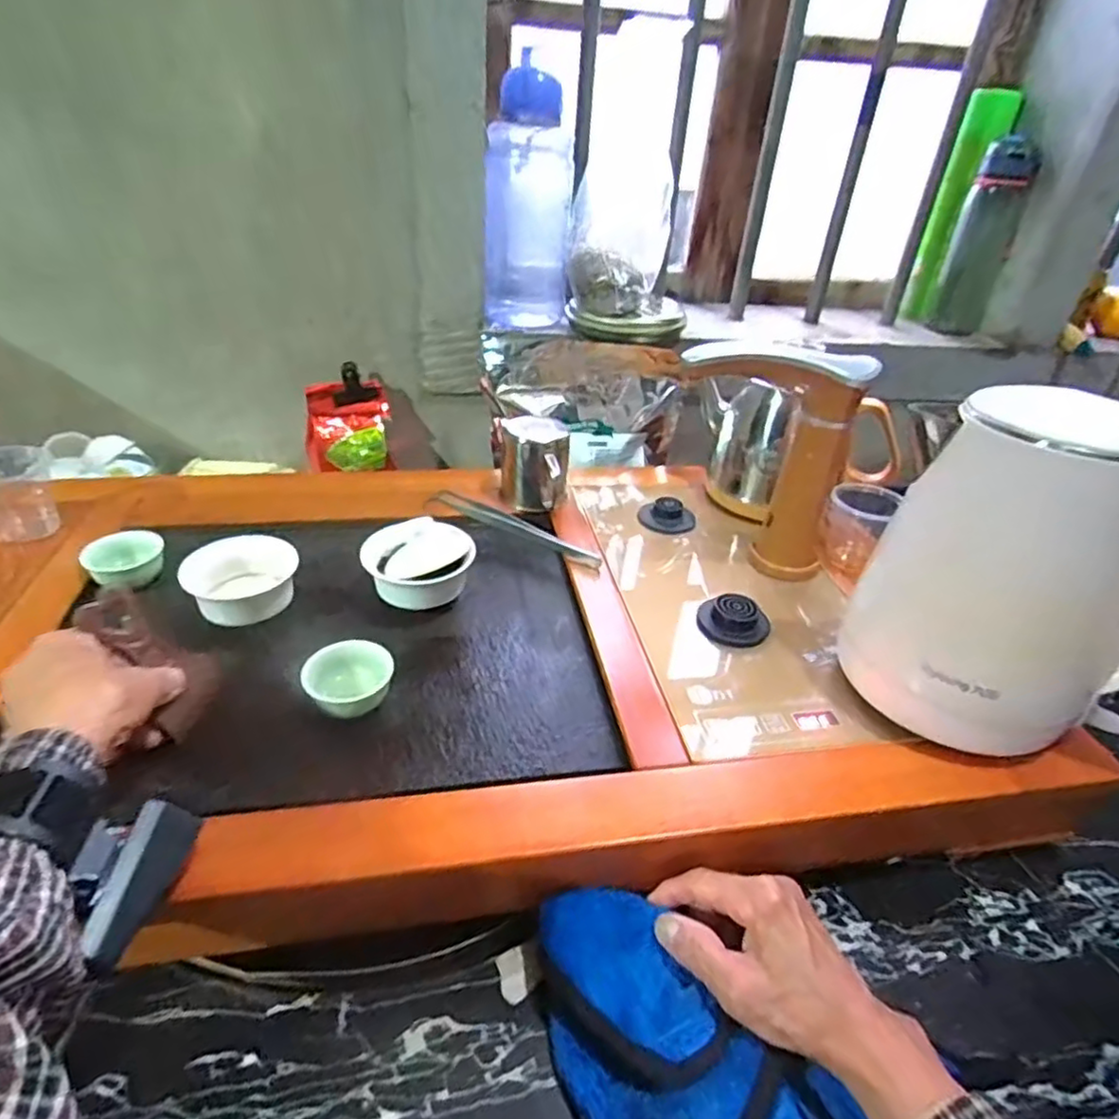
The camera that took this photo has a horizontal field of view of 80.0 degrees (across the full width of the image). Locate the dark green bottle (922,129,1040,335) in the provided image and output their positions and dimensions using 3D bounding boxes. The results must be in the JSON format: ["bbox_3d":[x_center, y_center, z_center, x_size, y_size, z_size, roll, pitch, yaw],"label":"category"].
[{"bbox_3d":[0.601,-0.453,0.945,0.073,0.237,0.078,11,34,9],"label":"dark green bottle"}]

